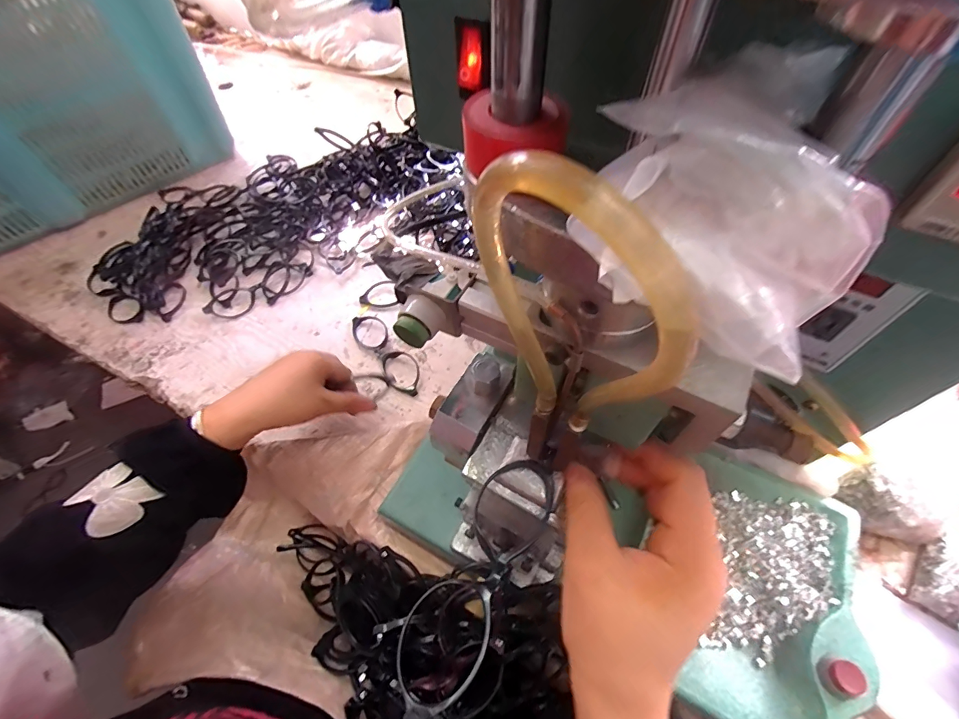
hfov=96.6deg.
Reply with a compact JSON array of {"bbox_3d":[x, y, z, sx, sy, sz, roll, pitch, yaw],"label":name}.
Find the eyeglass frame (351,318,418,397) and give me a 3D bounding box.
[{"bbox_3d":[-0.120,-0.011,0.547,0.045,0.006,0.148,-34,61,-17],"label":"eyeglass frame"}]

